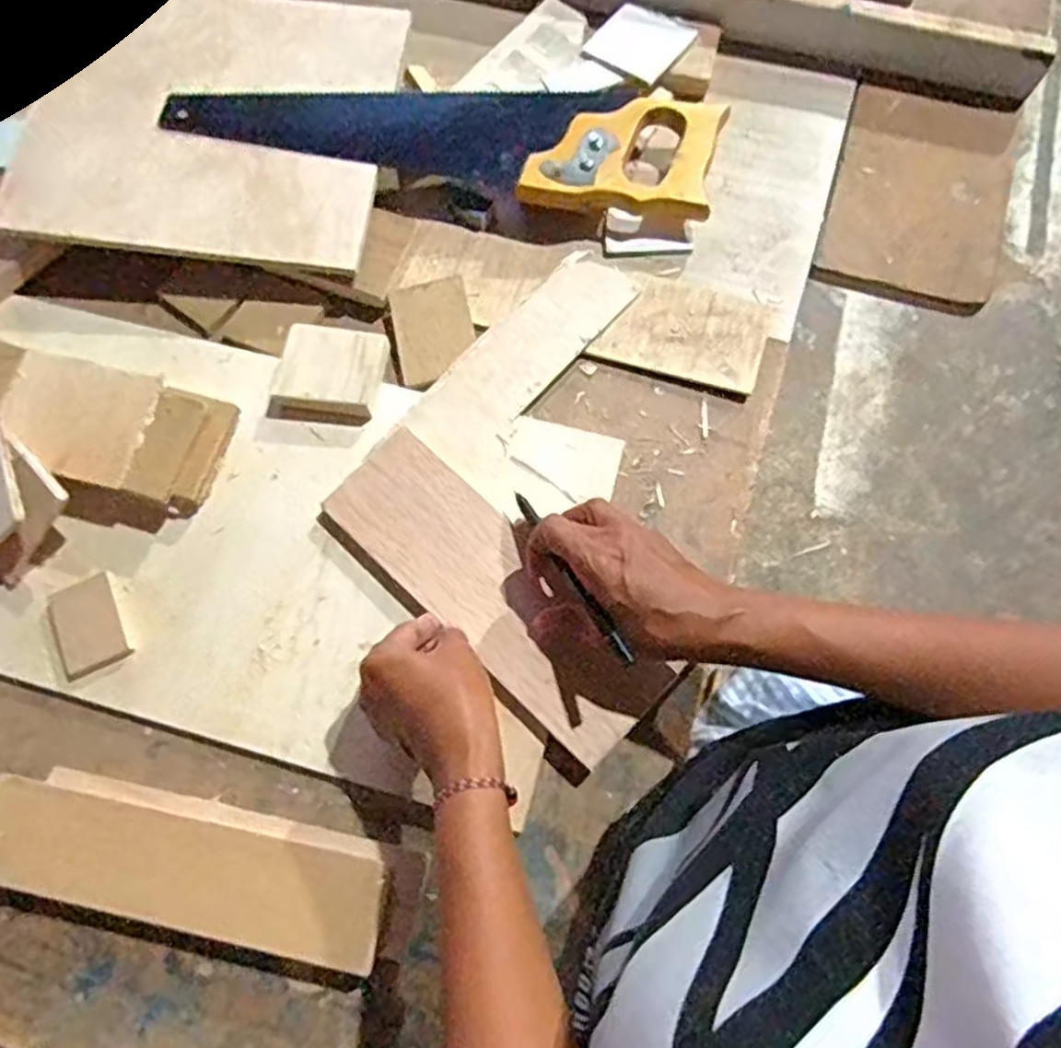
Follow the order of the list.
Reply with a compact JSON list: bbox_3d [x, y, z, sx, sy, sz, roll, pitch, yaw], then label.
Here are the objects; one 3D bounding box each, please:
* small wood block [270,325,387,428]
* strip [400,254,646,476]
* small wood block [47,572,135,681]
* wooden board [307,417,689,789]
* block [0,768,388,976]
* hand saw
[{"bbox_3d":[-0.139,-0.103,0.511,0.072,0.018,0.065,11,74,4],"label":"small wood block"},{"bbox_3d":[-0.006,-0.120,0.520,0.061,0.009,0.189,40,78,11],"label":"strip"},{"bbox_3d":[-0.281,0.064,0.469,0.043,0.005,0.057,-25,75,-6],"label":"small wood block"},{"bbox_3d":[-0.027,0.045,0.471,0.238,0.021,0.084,44,79,12],"label":"wooden board"},{"bbox_3d":[-0.198,0.194,0.425,0.231,0.025,0.064,12,74,4],"label":"block"},{"bbox_3d":[-0.060,-0.309,0.565,0.401,0.038,0.132,14,74,5],"label":"hand saw"}]

